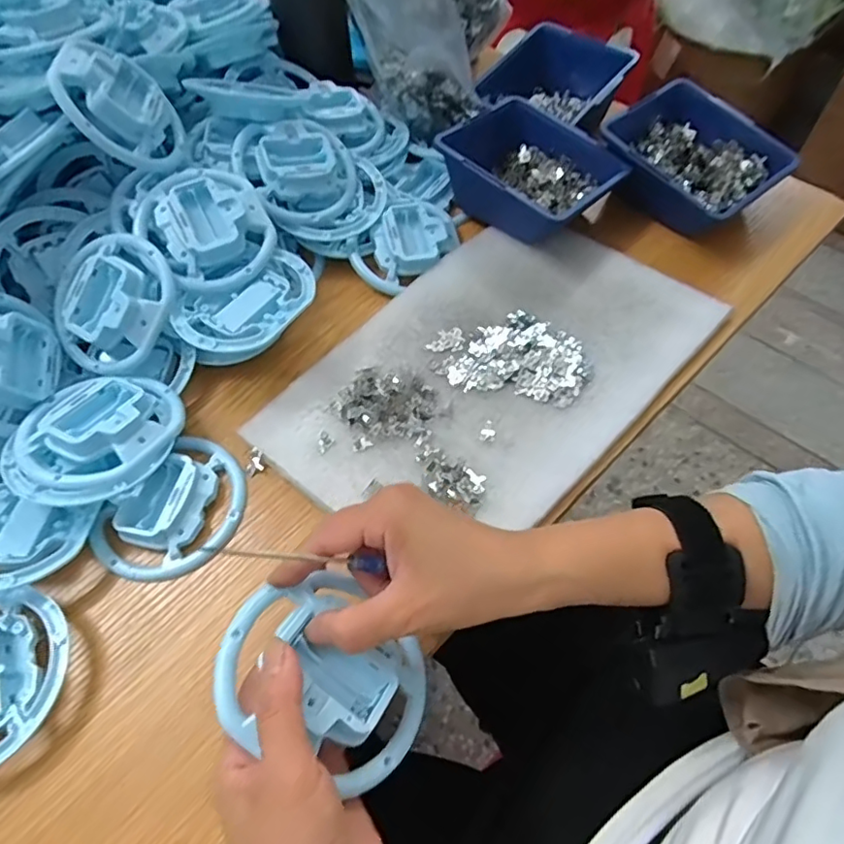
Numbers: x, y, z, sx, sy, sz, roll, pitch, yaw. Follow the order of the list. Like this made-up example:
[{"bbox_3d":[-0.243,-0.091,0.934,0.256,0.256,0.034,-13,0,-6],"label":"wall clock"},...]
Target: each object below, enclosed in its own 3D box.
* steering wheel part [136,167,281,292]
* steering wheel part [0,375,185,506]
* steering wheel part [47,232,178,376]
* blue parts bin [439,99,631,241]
[{"bbox_3d":[-0.164,-0.152,0.450,0.091,0.041,0.102,-39,98,-18],"label":"steering wheel part"},{"bbox_3d":[-0.223,0.007,0.392,0.099,0.032,0.101,-1,58,1],"label":"steering wheel part"},{"bbox_3d":[-0.227,-0.088,0.431,0.083,0.031,0.103,16,86,0],"label":"steering wheel part"},{"bbox_3d":[0.092,-0.228,0.527,0.119,0.058,0.145,-40,65,-21],"label":"blue parts bin"}]

